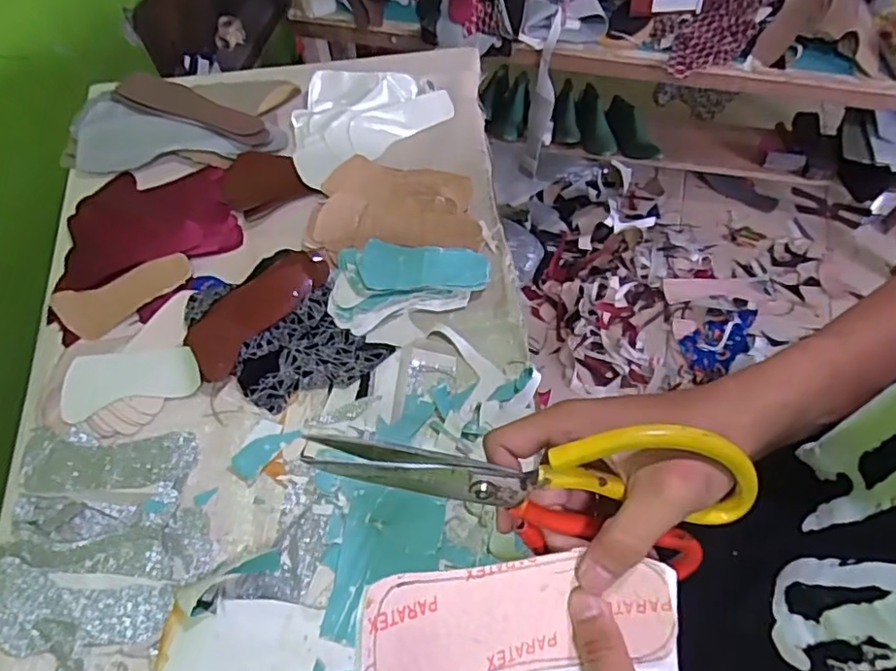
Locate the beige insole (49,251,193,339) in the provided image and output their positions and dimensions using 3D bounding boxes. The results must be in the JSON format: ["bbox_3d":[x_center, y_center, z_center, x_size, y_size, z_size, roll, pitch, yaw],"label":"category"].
[{"bbox_3d":[-0.408,-0.049,0.765,0.164,0.017,0.065,-21,100,-13],"label":"beige insole"}]

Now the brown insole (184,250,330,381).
[{"bbox_3d":[-0.237,-0.038,0.733,0.073,0.021,0.195,32,68,18],"label":"brown insole"}]

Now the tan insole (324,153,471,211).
[{"bbox_3d":[-0.067,-0.202,0.812,0.194,0.018,0.059,11,95,2],"label":"tan insole"}]

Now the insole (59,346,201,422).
[{"bbox_3d":[-0.370,0.049,0.699,0.150,0.008,0.068,-13,87,-11],"label":"insole"}]

